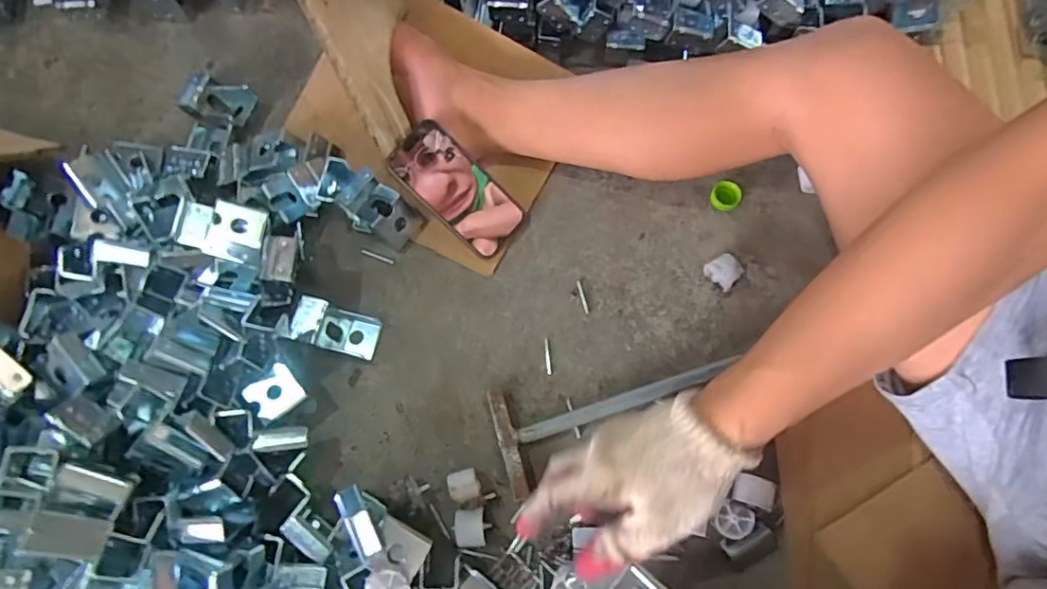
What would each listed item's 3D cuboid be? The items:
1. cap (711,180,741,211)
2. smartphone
[{"bbox_3d":[0.225,-0.109,0.635,0.032,0.015,0.030,0,71,1],"label":"cap"},{"bbox_3d":[-0.067,-0.109,0.603,0.150,0.012,0.071,43,75,-16],"label":"smartphone"}]

